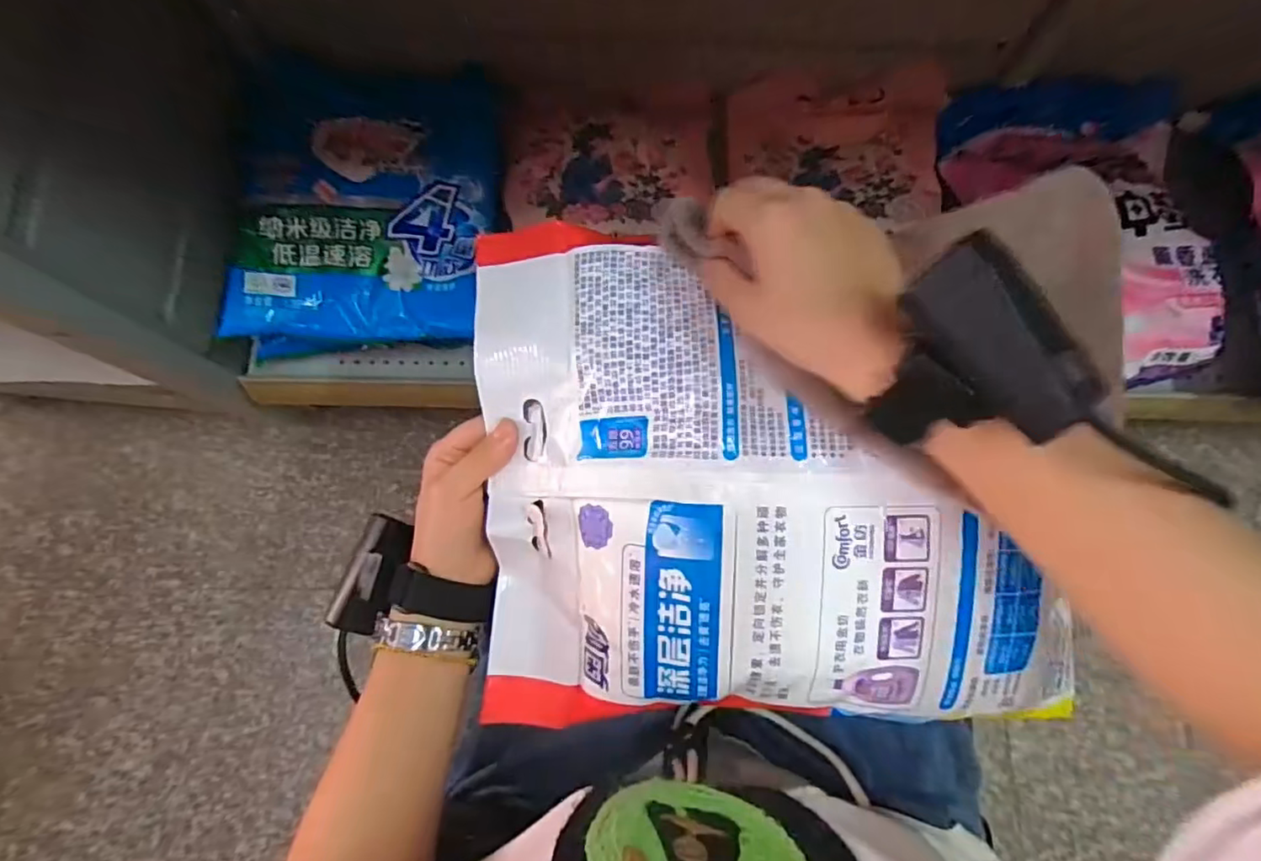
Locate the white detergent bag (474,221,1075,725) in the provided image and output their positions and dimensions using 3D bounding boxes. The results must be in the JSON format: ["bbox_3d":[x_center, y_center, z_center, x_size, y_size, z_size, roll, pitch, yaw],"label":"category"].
[{"bbox_3d":[0.066,0.022,0.321,0.295,0.077,0.259,-1,78,-1],"label":"white detergent bag"}]

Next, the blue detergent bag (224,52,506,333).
[{"bbox_3d":[-0.269,-0.247,0.608,0.250,0.076,0.300,-4,78,-1],"label":"blue detergent bag"}]

